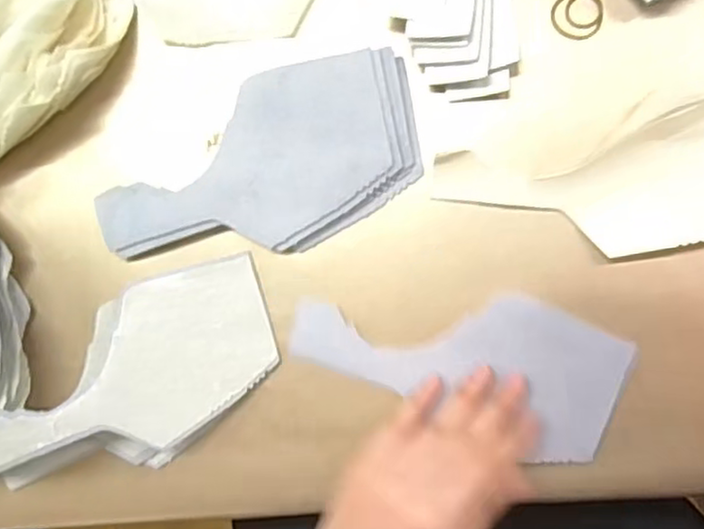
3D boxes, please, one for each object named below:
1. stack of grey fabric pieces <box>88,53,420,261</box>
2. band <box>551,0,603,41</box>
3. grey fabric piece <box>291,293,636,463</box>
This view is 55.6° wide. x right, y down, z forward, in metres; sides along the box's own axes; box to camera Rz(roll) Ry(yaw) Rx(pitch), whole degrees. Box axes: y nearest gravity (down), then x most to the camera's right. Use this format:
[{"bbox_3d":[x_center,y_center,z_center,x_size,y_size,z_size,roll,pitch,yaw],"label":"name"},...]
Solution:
[{"bbox_3d":[-0.056,-0.058,0.385,0.187,0.012,0.097,-9,89,10],"label":"stack of grey fabric pieces"},{"bbox_3d":[0.123,-0.136,0.362,0.026,0.004,0.026,-5,90,10],"label":"band"},{"bbox_3d":[0.056,0.057,0.374,0.182,0.011,0.081,5,92,10],"label":"grey fabric piece"}]

